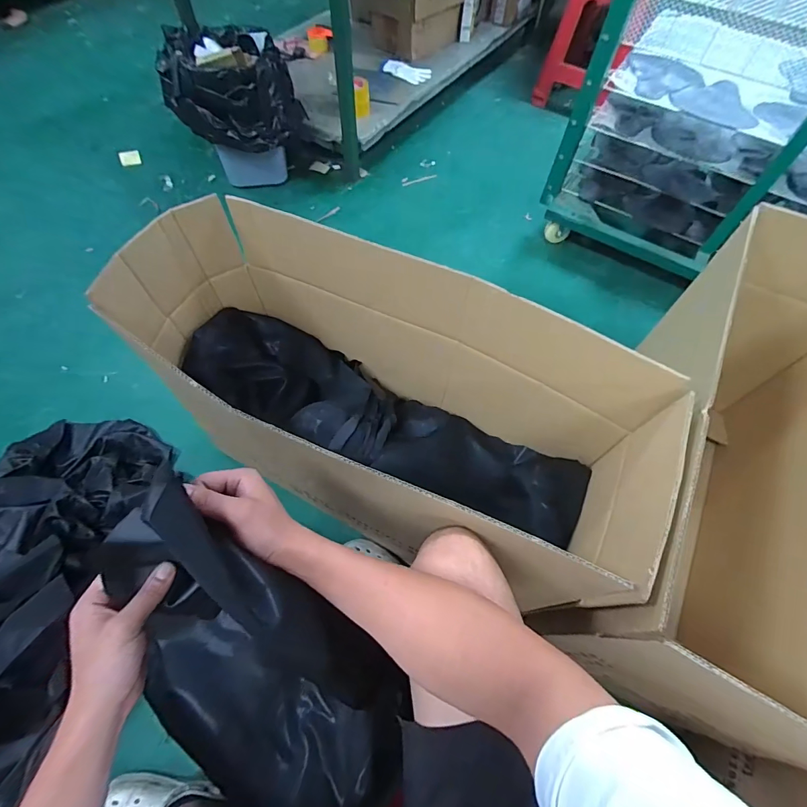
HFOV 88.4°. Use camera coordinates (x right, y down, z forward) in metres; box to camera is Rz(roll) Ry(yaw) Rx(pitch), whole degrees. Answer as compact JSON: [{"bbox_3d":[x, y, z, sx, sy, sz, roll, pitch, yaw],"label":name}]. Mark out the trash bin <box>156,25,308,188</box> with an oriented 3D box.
[{"bbox_3d":[-0.567,-0.994,1.427,0.394,0.373,0.337,-19,64,-12],"label":"trash bin"}]

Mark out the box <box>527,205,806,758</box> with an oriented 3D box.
[{"bbox_3d":[0.612,0.110,0.793,0.301,0.510,0.855,27,64,12],"label":"box"}]

